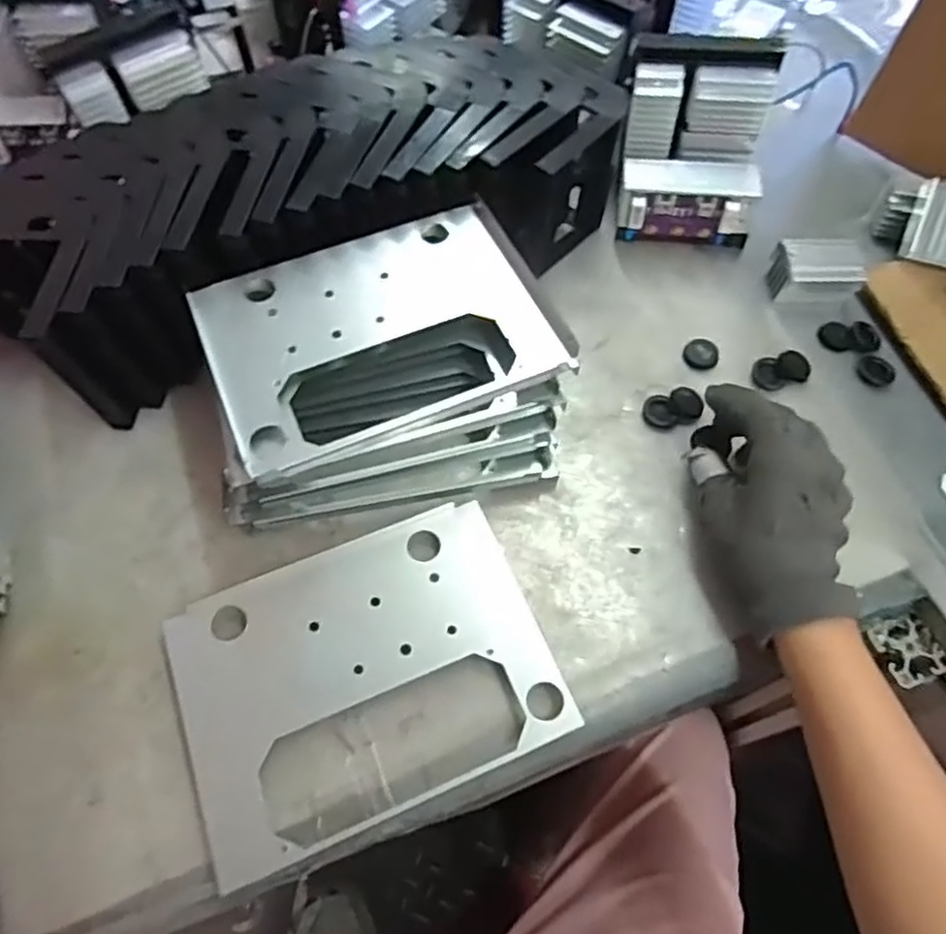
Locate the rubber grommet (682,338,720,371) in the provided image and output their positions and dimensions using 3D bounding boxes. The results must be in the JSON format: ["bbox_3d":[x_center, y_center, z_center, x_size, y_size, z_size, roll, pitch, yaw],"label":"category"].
[{"bbox_3d":[0.168,-0.083,0.517,0.025,0.009,0.023,0,61,-1],"label":"rubber grommet"}]

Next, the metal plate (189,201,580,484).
[{"bbox_3d":[-0.057,-0.087,0.435,0.205,0.020,0.146,-22,66,-10],"label":"metal plate"}]

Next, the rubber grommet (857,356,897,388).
[{"bbox_3d":[0.295,-0.071,0.514,0.025,0.006,0.025,21,63,10],"label":"rubber grommet"}]

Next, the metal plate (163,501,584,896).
[{"bbox_3d":[-0.061,0.114,0.394,0.196,0.006,0.149,-20,63,-12],"label":"metal plate"}]

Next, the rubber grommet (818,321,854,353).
[{"bbox_3d":[0.272,-0.098,0.528,0.023,0.006,0.025,0,61,-1],"label":"rubber grommet"}]

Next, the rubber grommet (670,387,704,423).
[{"bbox_3d":[0.149,-0.044,0.491,0.019,0.008,0.025,-20,63,-11],"label":"rubber grommet"}]

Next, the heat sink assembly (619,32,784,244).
[{"bbox_3d":[0.170,-0.249,0.542,0.108,0.111,0.117,8,61,4],"label":"heat sink assembly"}]

